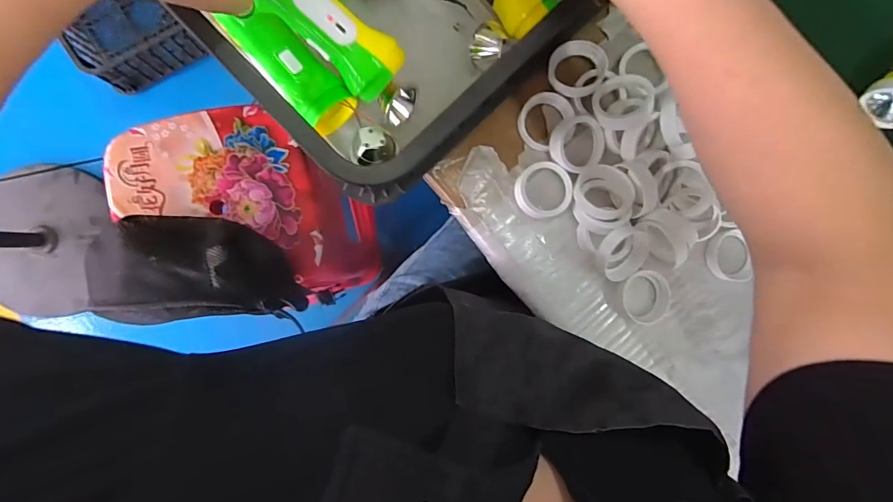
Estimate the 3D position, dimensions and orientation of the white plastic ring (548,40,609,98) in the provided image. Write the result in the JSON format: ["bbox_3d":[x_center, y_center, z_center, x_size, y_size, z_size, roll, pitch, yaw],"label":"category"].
[{"bbox_3d":[0.129,-0.179,0.423,0.055,0.013,0.055,0,90,13],"label":"white plastic ring"}]

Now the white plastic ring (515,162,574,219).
[{"bbox_3d":[0.096,-0.060,0.424,0.054,0.015,0.054,0,91,-8],"label":"white plastic ring"}]

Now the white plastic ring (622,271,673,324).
[{"bbox_3d":[0.205,0.047,0.442,0.053,0.013,0.053,0,91,-8],"label":"white plastic ring"}]

